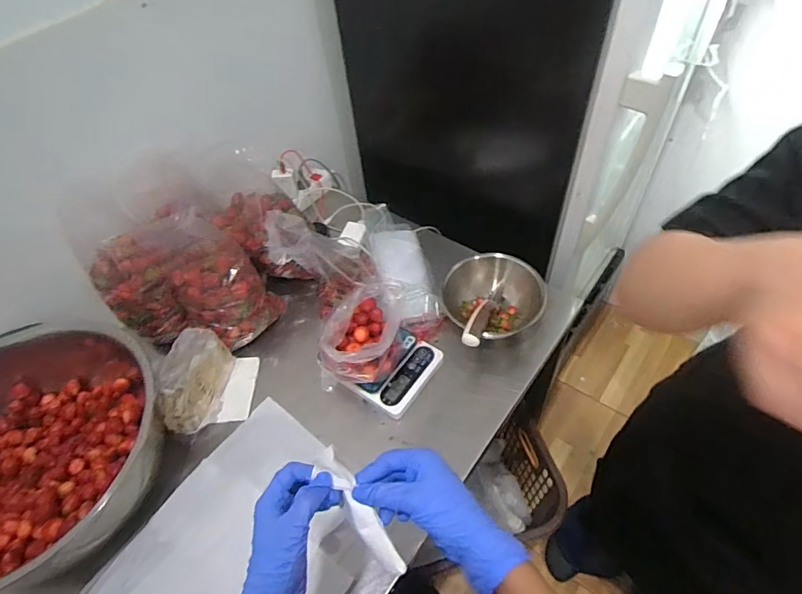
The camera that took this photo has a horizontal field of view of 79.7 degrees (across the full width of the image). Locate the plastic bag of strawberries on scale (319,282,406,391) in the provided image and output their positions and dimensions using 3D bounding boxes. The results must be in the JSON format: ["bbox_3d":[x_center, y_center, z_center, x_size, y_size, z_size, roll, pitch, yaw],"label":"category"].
[{"bbox_3d":[-0.049,0.068,0.729,0.157,0.123,0.102,-37,57,-21],"label":"plastic bag of strawberries on scale"}]

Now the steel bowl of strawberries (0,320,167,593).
[{"bbox_3d":[-0.507,0.218,0.686,0.363,0.157,0.350,-3,52,4],"label":"steel bowl of strawberries"}]

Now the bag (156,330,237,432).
[{"bbox_3d":[-0.315,0.127,0.740,0.062,0.105,0.139,-8,51,0],"label":"bag"}]

